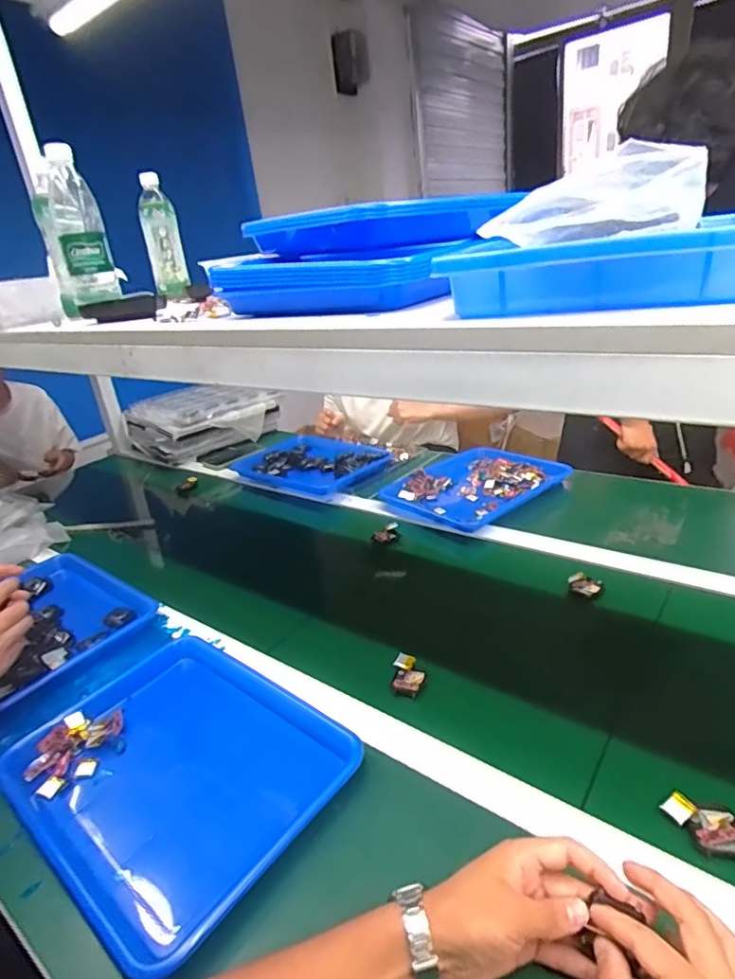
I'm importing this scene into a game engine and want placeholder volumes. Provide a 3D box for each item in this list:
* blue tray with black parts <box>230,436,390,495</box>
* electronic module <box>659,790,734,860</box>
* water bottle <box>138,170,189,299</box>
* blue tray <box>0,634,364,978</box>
[{"bbox_3d":[-0.119,-0.070,1.309,0.340,0.038,0.265,15,33,41],"label":"blue tray with black parts"},{"bbox_3d":[0.277,0.279,0.459,0.056,0.015,0.040,4,27,24],"label":"electronic module"},{"bbox_3d":[-0.382,-0.466,1.028,0.064,0.198,0.061,-13,25,-12],"label":"water bottle"},{"bbox_3d":[-0.195,0.288,0.575,0.332,0.040,0.258,13,31,38],"label":"blue tray"}]

